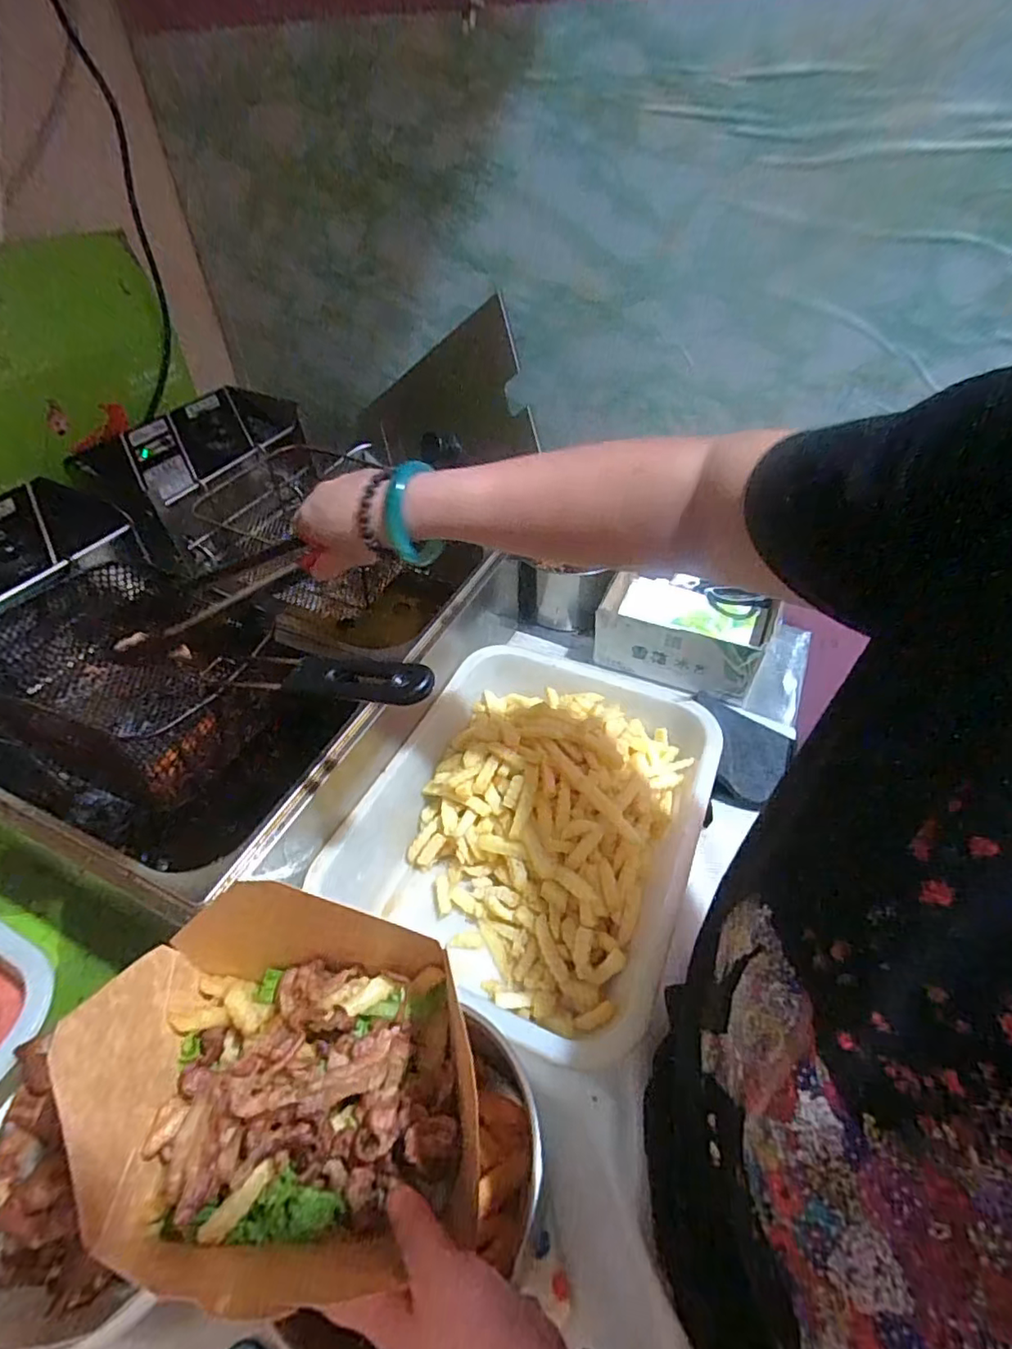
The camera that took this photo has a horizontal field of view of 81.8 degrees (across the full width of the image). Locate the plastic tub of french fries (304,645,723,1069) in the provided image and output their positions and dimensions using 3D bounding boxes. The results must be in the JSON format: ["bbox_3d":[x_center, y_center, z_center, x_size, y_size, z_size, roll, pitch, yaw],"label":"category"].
[{"bbox_3d":[0.025,0.142,0.592,0.310,0.099,0.381,18,49,18],"label":"plastic tub of french fries"}]

